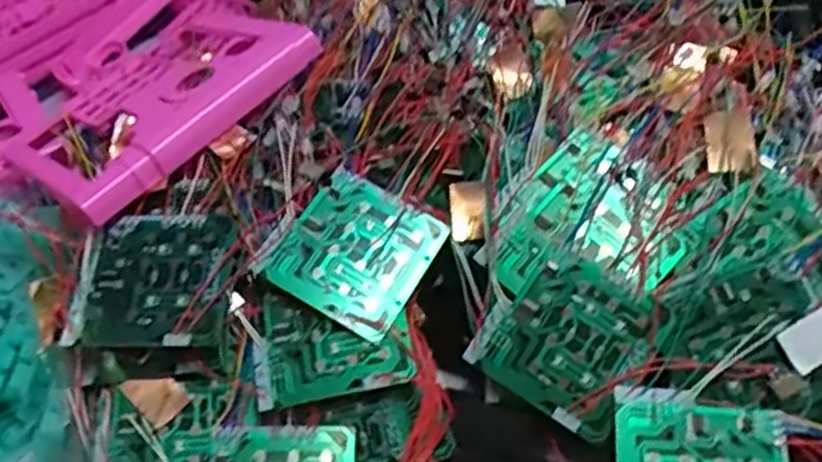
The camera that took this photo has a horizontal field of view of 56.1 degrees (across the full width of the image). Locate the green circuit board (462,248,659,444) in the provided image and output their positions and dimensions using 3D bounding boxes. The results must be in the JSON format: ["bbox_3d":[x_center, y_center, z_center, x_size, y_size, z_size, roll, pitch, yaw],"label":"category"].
[{"bbox_3d":[0.073,0.049,0.360,0.069,0.004,0.070,32,86,14],"label":"green circuit board"}]

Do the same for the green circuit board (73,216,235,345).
[{"bbox_3d":[-0.124,0.022,0.376,0.066,0.006,0.068,0,57,6],"label":"green circuit board"}]

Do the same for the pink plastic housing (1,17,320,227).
[{"bbox_3d":[-0.137,-0.072,0.432,0.086,0.028,0.157,28,56,29],"label":"pink plastic housing"}]

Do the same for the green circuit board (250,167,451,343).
[{"bbox_3d":[-0.028,0.010,0.381,0.070,0.005,0.071,31,66,7],"label":"green circuit board"}]

